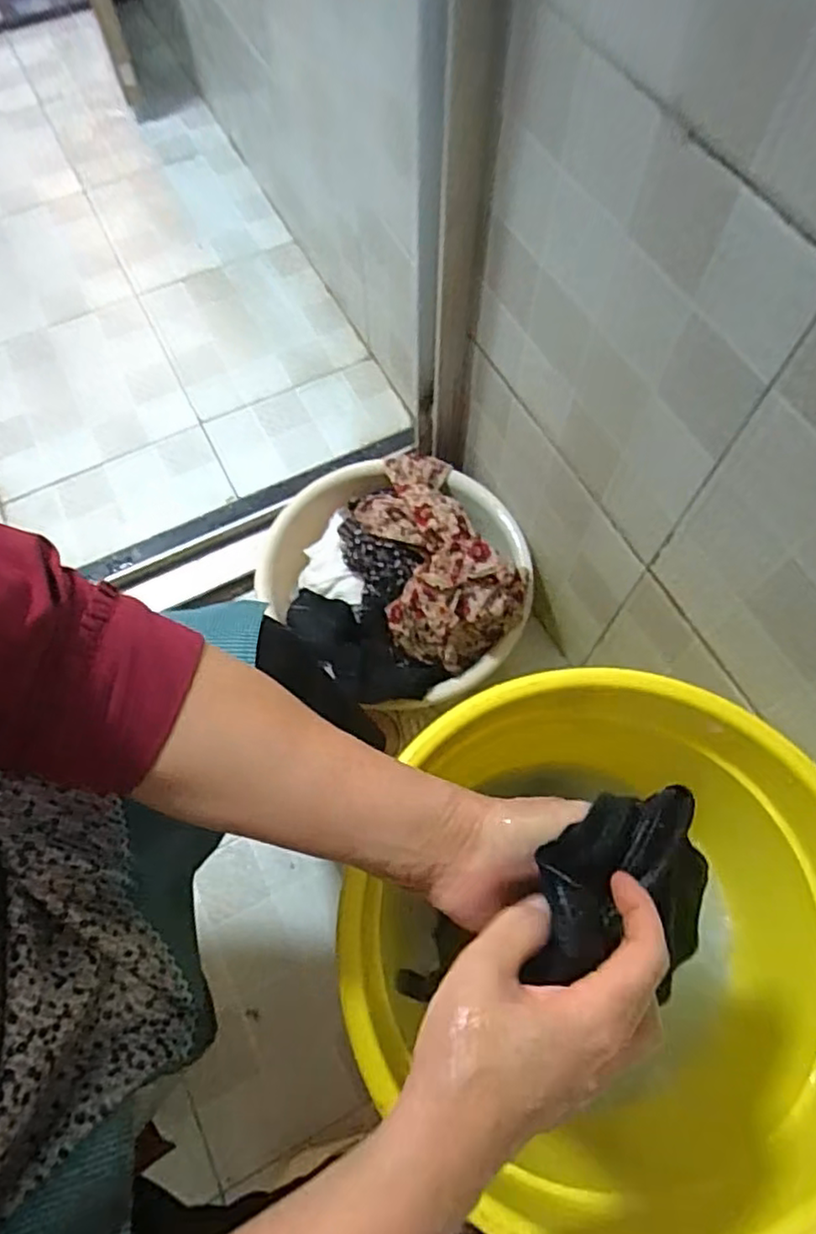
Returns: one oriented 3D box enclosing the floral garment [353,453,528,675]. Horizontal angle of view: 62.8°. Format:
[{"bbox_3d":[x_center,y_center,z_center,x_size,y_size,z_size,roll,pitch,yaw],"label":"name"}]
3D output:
[{"bbox_3d":[0.028,-0.085,0.752,0.159,0.085,0.274,-21,69,-8],"label":"floral garment"}]

